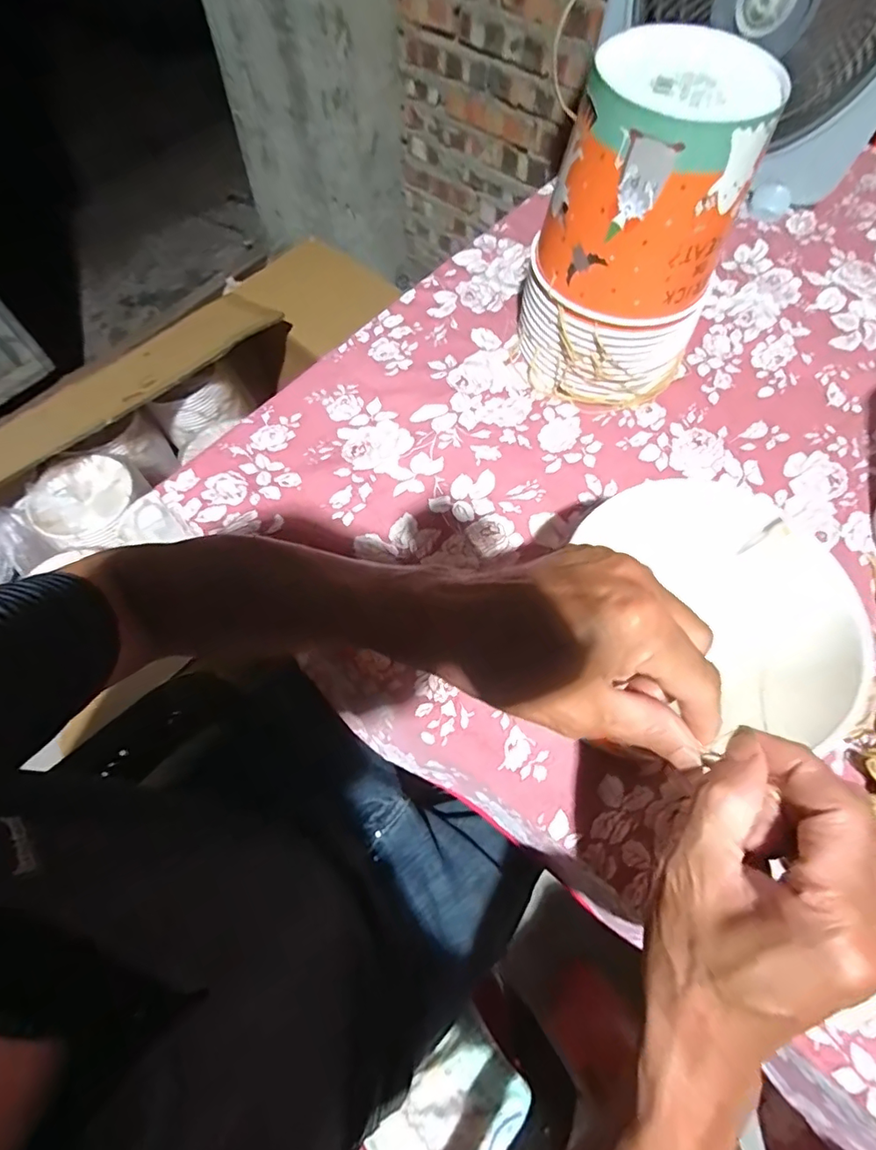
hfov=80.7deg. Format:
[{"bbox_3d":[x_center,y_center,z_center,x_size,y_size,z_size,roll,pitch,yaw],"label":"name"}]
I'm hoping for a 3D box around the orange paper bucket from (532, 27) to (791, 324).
[{"bbox_3d":[0.165,-0.301,0.403,0.144,0.134,0.125,23,67,9],"label":"orange paper bucket"}]

